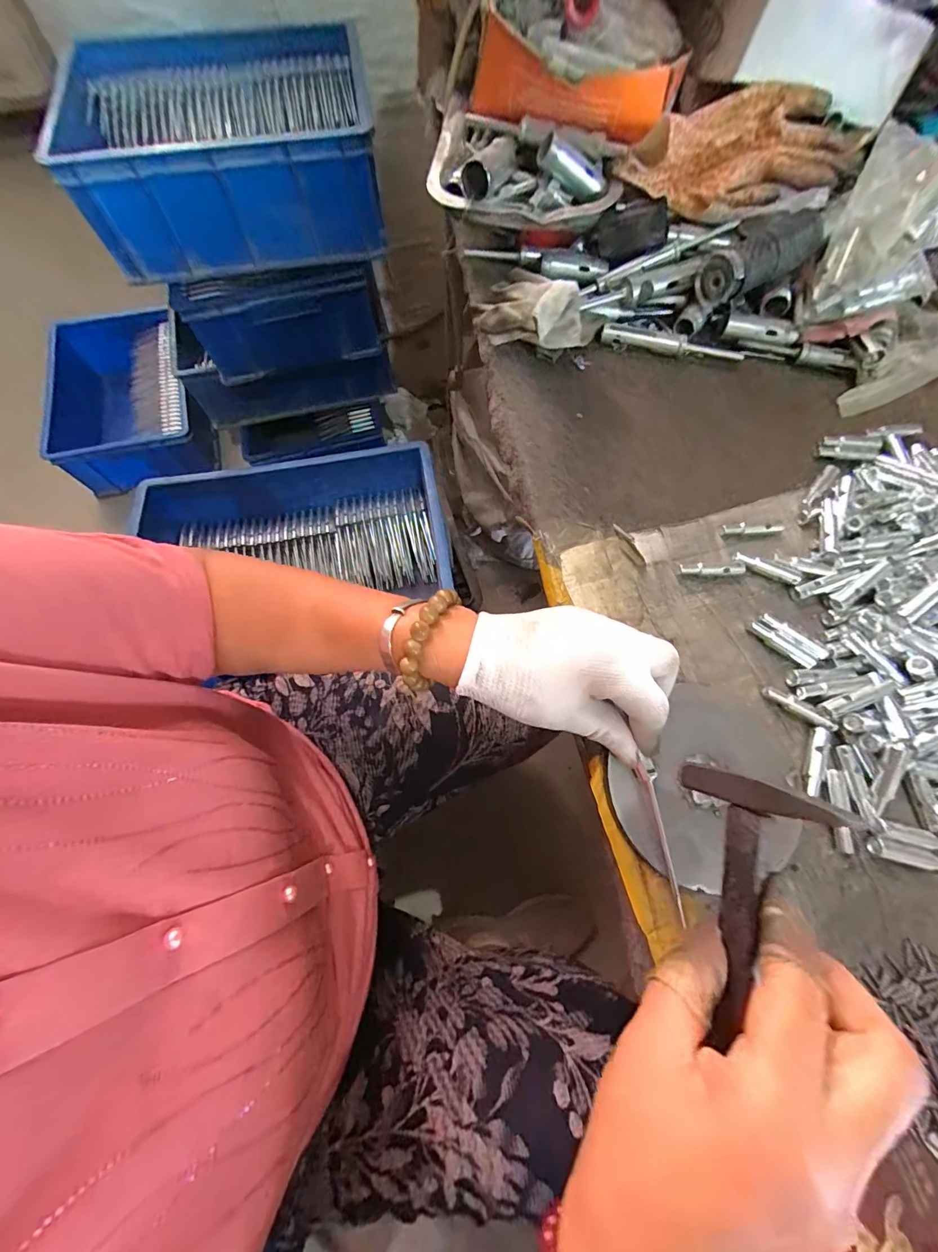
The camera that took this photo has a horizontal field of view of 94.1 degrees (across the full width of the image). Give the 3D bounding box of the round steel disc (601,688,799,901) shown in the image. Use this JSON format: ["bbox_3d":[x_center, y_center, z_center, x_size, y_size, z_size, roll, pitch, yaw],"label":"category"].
[{"bbox_3d":[0.158,0.103,0.293,0.126,0.012,0.117,2,70,-6],"label":"round steel disc"}]

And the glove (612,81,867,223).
[{"bbox_3d":[0.251,-0.430,0.402,0.231,0.055,0.084,0,71,-1],"label":"glove"}]

